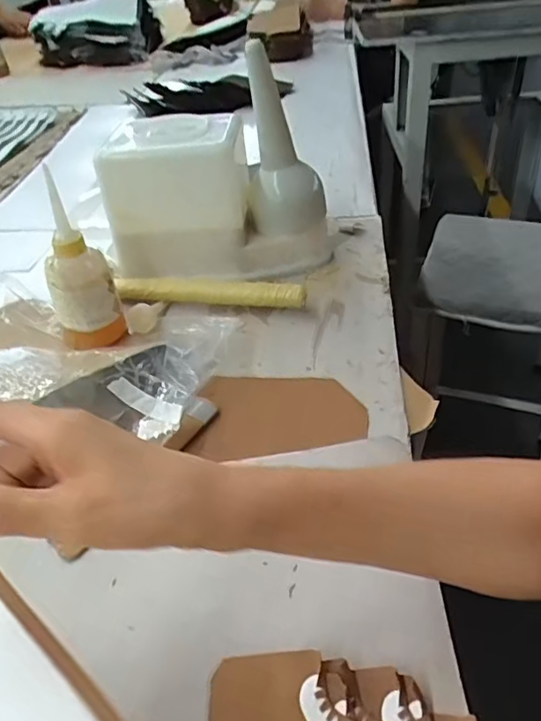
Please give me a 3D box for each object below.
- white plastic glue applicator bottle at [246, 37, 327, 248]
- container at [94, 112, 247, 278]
[{"bbox_3d":[0.016,-0.218,0.633,0.075,0.213,0.060,6,41,17],"label":"white plastic glue applicator bottle"},{"bbox_3d":[-0.102,-0.184,0.658,0.150,0.166,0.090,1,40,11],"label":"container"}]

